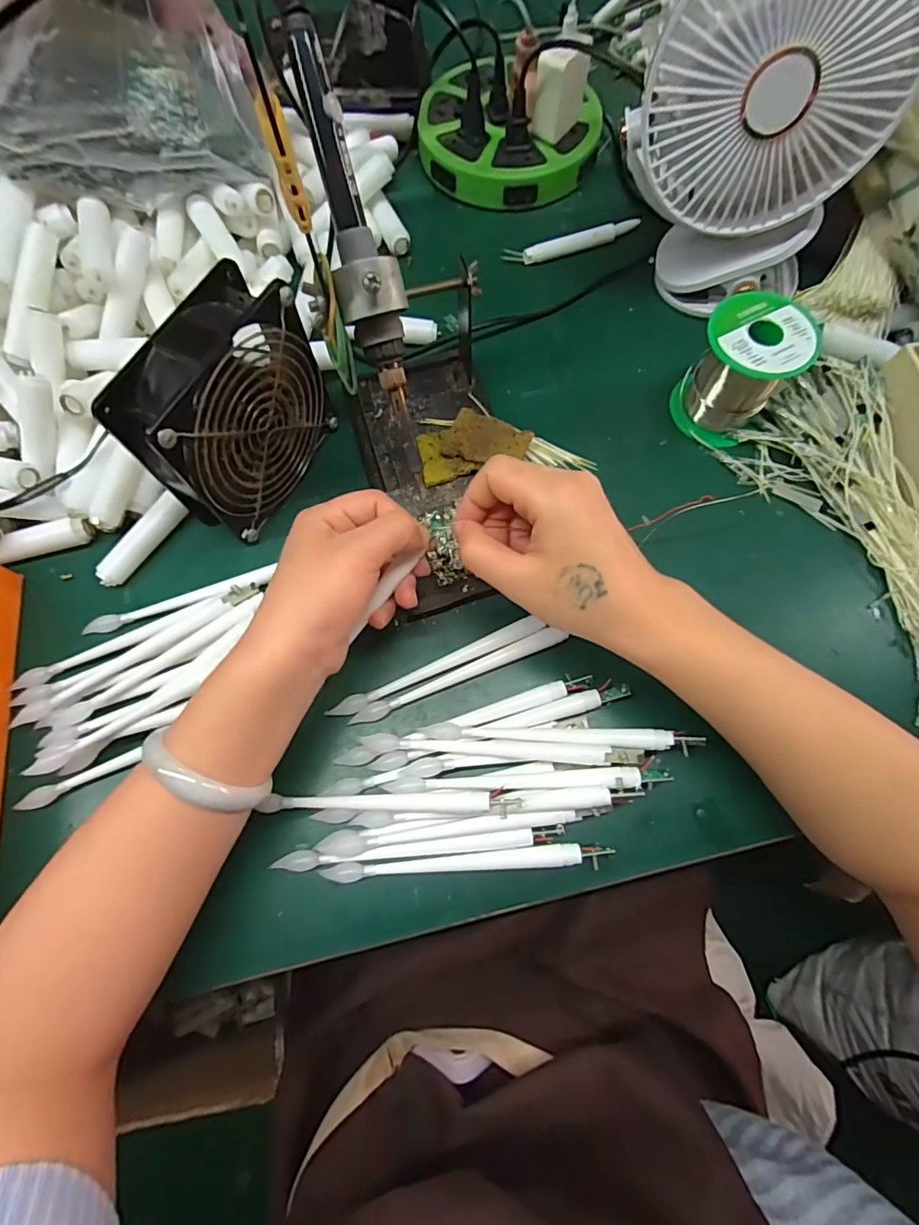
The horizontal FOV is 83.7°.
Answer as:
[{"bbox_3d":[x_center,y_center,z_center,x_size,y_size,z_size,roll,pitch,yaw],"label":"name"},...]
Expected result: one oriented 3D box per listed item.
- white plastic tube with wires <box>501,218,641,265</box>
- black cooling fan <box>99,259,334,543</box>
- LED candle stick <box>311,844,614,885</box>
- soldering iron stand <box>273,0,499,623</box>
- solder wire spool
[{"bbox_3d":[0.097,-0.316,0.438,0.118,0.009,0.015,-19,73,-6],"label":"white plastic tube with wires"},{"bbox_3d":[-0.140,-0.123,0.321,0.052,0.112,0.134,26,74,9],"label":"black cooling fan"},{"bbox_3d":[0.004,0.140,0.286,0.158,0.007,0.012,-3,72,-1],"label":"LED candle stick"},{"bbox_3d":[-0.016,-0.133,0.282,0.093,0.204,0.203,-13,72,-4],"label":"soldering iron stand"},{"bbox_3d":[0.194,-0.166,0.355,0.066,0.069,0.072,34,75,11],"label":"solder wire spool"}]

